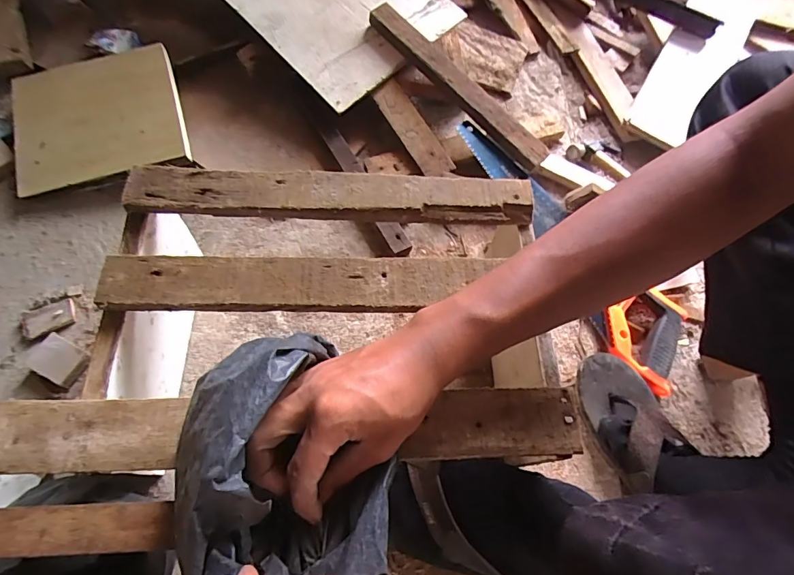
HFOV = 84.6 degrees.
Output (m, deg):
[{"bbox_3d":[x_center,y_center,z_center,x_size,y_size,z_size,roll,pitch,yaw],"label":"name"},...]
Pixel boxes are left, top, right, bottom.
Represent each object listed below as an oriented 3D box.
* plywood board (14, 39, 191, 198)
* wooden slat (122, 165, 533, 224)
[{"bbox_3d":[-0.417,-0.241,0.605,0.218,0.015,0.199,-17,76,-3],"label":"plywood board"},{"bbox_3d":[-0.056,-0.088,0.411,0.369,0.019,0.043,0,65,-3],"label":"wooden slat"}]

